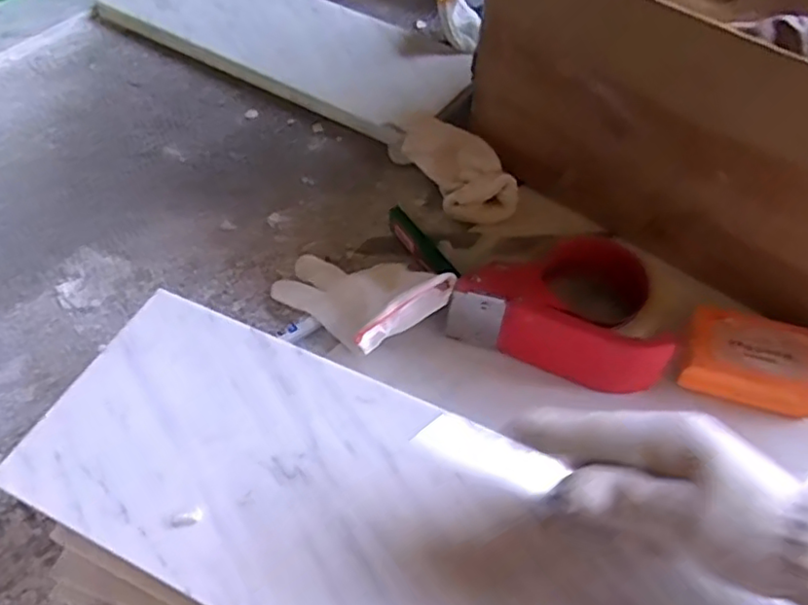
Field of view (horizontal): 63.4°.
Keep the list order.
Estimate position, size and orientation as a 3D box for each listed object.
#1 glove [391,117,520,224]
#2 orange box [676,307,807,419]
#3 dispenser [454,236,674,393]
[{"bbox_3d":[0.043,-0.122,0.575,0.058,0.035,0.139,-29,57,-18],"label":"glove"},{"bbox_3d":[0.245,0.038,0.451,0.097,0.030,0.062,19,56,17],"label":"orange box"},{"bbox_3d":[0.115,-0.002,0.469,0.146,0.057,0.091,15,54,14],"label":"dispenser"}]

